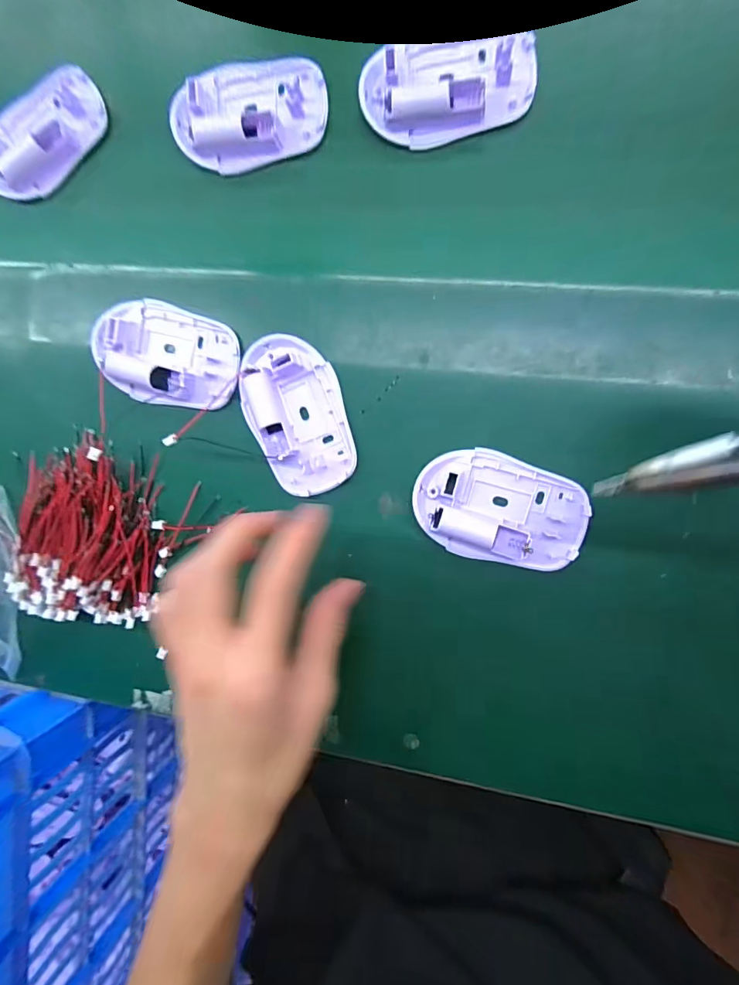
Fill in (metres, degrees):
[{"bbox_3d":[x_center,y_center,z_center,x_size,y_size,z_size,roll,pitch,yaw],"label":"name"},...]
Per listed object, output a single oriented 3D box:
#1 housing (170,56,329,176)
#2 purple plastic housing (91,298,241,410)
[{"bbox_3d":[-0.073,-0.234,0.281,0.094,0.023,0.061,-6,91,9],"label":"housing"},{"bbox_3d":[-0.130,-0.087,0.293,0.094,0.015,0.061,15,95,8],"label":"purple plastic housing"}]

